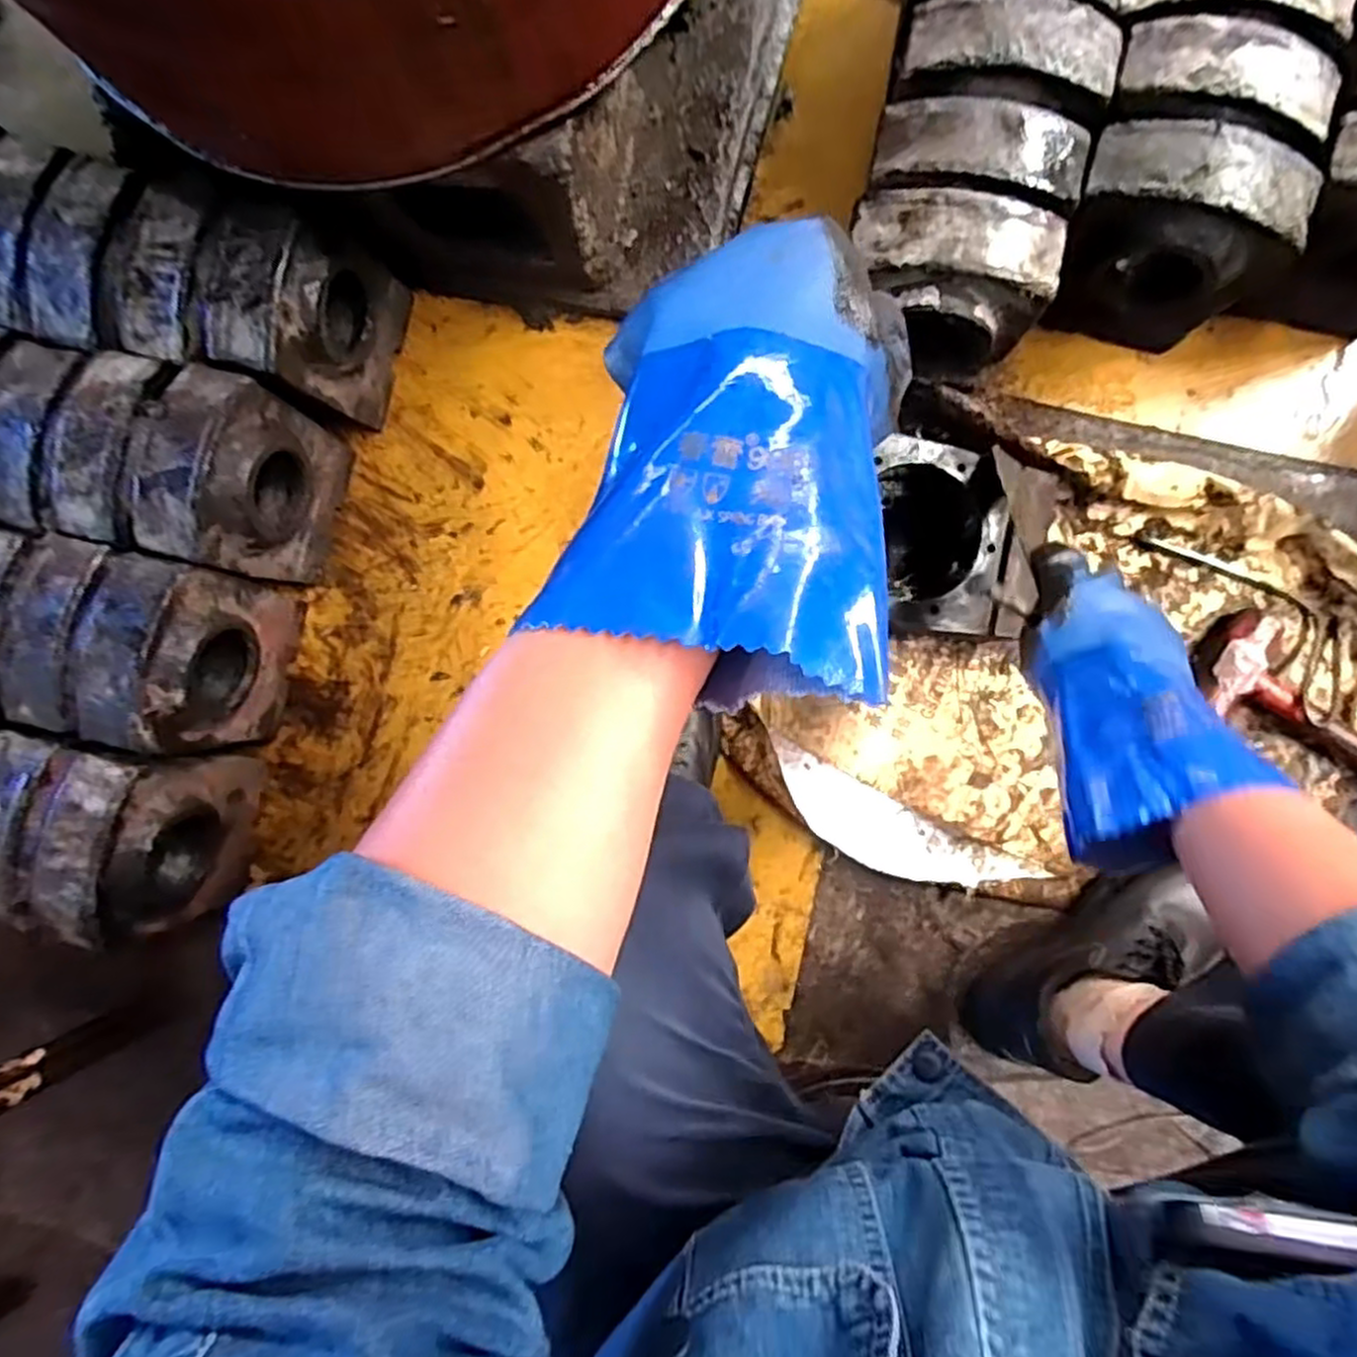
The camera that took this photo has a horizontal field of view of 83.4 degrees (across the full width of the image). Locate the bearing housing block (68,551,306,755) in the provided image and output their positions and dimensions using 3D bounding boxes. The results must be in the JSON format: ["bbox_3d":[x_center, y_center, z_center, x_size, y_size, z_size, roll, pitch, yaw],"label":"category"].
[{"bbox_3d":[-0.442,-0.019,0.706,0.086,0.193,0.161,14,89,5],"label":"bearing housing block"}]

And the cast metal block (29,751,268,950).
[{"bbox_3d":[-0.471,0.142,0.686,0.083,0.166,0.155,10,89,5],"label":"cast metal block"}]

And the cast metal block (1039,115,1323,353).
[{"bbox_3d":[0.390,-0.351,0.628,0.164,0.179,0.090,20,90,5],"label":"cast metal block"}]

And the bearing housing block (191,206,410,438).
[{"bbox_3d":[-0.320,-0.314,0.664,0.089,0.172,0.145,10,89,5],"label":"bearing housing block"}]

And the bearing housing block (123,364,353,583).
[{"bbox_3d":[-0.377,-0.167,0.683,0.077,0.193,0.150,13,89,5],"label":"bearing housing block"}]

